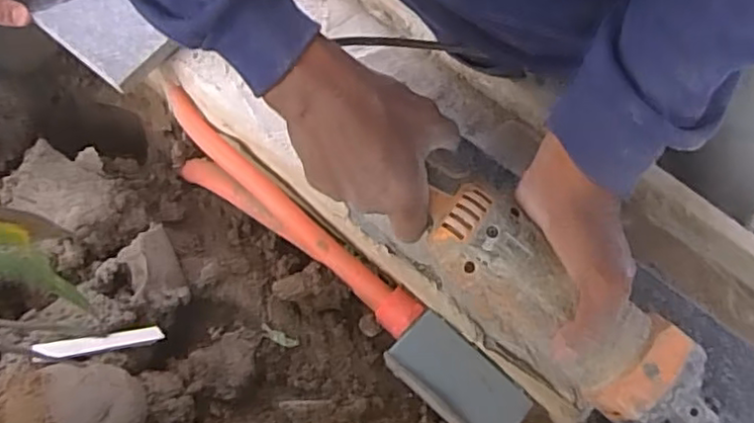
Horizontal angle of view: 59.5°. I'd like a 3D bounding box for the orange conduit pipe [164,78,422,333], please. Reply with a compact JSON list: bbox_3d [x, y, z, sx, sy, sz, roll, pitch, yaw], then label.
[{"bbox_3d":[-0.087,0.010,0.608,0.301,0.078,0.043,41,74,12],"label":"orange conduit pipe"}]

